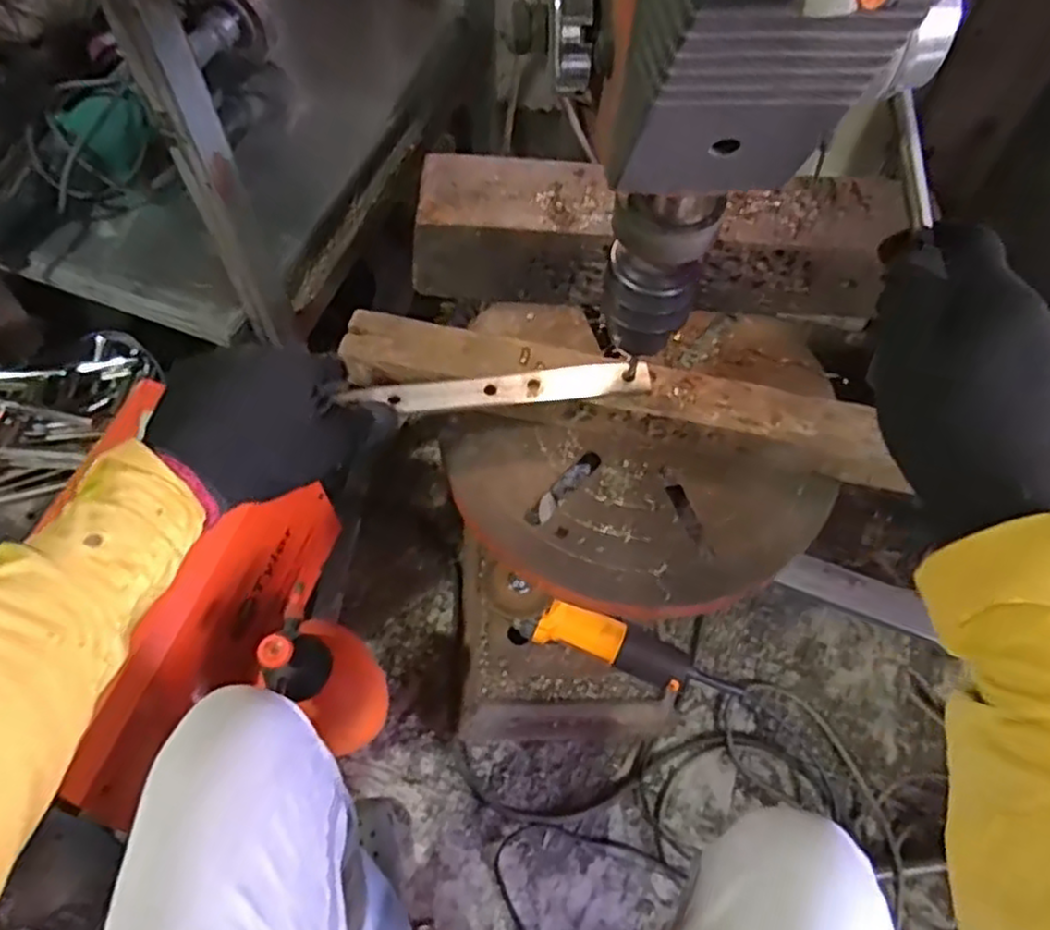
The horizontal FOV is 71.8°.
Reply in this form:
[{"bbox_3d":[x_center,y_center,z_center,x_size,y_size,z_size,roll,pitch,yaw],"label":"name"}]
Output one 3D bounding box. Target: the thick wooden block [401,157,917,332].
[{"bbox_3d":[0.104,-0.186,0.598,0.371,0.089,0.086,5,60,1],"label":"thick wooden block"}]

